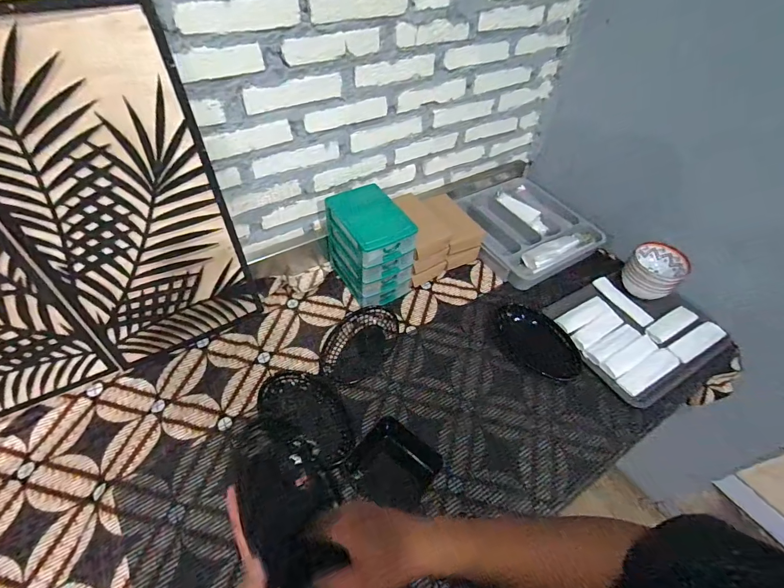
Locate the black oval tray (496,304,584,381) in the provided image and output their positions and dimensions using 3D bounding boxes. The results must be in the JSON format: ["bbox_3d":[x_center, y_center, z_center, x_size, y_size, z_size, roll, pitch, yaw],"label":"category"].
[{"bbox_3d":[0.314,0.103,0.839,0.109,0.034,0.208,-30,58,-26],"label":"black oval tray"}]

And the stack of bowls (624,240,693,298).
[{"bbox_3d":[0.622,-0.045,0.922,0.124,0.106,0.116,-32,59,-27],"label":"stack of bowls"}]

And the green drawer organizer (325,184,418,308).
[{"bbox_3d":[-0.049,-0.102,0.885,0.131,0.203,0.171,-25,56,-23],"label":"green drawer organizer"}]

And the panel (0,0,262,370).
[{"bbox_3d":[-0.432,-0.124,0.630,0.289,0.568,0.018,-26,48,-24],"label":"panel"}]

